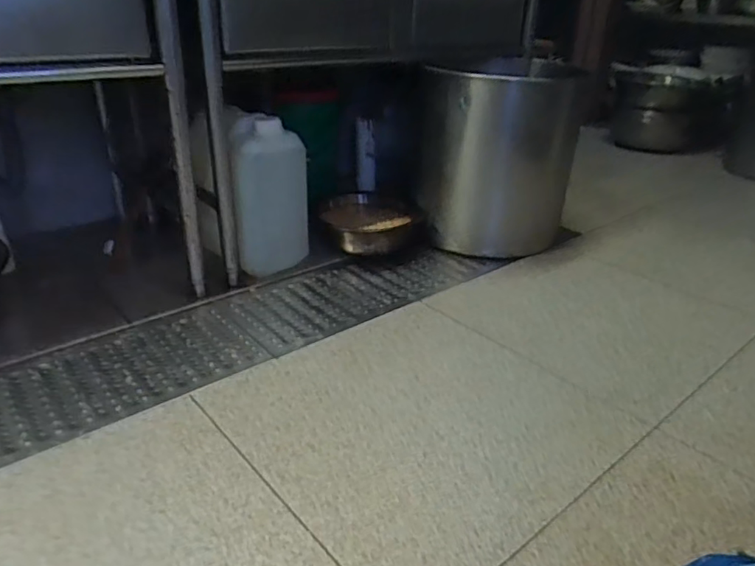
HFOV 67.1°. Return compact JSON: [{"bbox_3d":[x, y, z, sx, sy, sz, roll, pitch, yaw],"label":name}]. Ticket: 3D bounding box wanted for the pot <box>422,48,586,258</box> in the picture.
[{"bbox_3d":[0.361,-0.388,1.715,0.423,0.485,0.426,9,28,12],"label":"pot"}]

